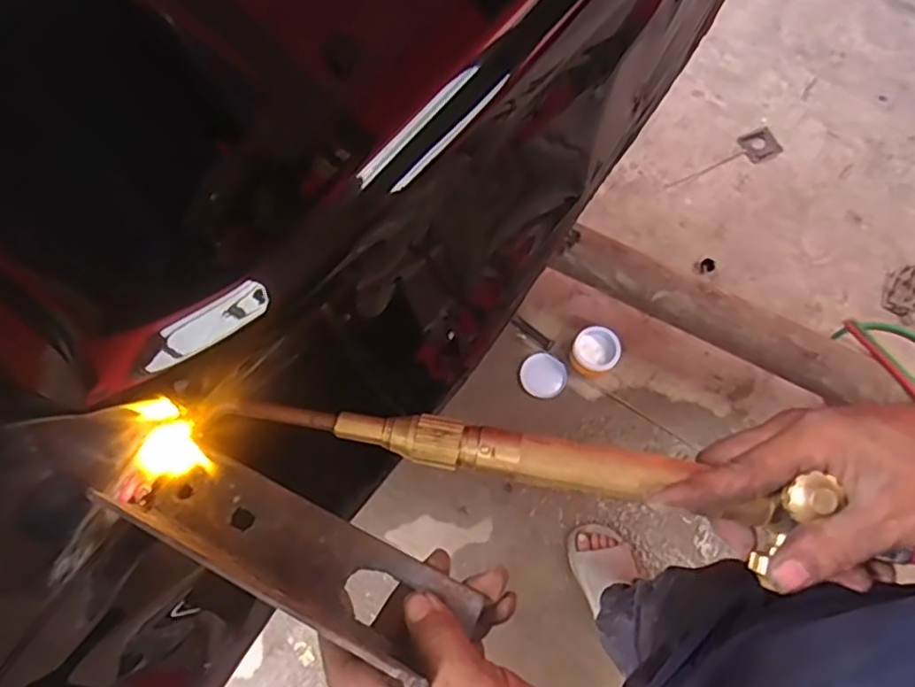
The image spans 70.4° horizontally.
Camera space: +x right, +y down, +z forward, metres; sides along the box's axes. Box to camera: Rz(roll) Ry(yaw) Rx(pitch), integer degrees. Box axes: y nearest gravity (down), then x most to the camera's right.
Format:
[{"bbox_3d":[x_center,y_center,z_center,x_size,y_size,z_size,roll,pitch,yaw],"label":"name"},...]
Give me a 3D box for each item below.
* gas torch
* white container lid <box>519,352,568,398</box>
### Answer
[{"bbox_3d":[0.023,0.062,0.330,0.294,0.042,0.045,10,70,6],"label":"gas torch"},{"bbox_3d":[0.201,0.075,1.518,0.103,0.023,0.096,31,73,11],"label":"white container lid"}]

